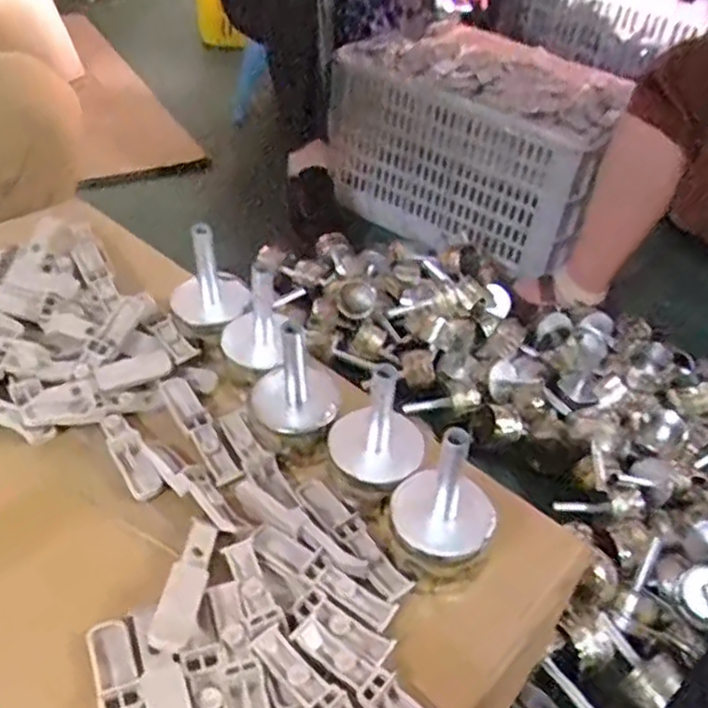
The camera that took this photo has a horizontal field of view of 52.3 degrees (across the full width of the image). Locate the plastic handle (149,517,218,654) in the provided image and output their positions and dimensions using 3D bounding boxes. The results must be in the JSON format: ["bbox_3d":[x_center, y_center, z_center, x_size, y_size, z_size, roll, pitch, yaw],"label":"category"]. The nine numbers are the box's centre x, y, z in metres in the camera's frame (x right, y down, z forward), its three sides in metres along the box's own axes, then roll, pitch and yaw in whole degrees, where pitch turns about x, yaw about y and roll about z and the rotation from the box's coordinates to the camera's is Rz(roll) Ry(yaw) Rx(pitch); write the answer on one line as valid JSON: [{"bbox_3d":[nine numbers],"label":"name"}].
[{"bbox_3d":[-0.094,0.127,0.410,0.020,0.013,0.095,7,27,-1],"label":"plastic handle"}]

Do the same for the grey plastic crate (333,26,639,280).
[{"bbox_3d":[0.221,-0.400,1.366,0.489,0.296,0.308,25,43,18],"label":"grey plastic crate"}]

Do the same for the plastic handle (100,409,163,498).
[{"bbox_3d":[-0.152,0.067,0.489,0.021,0.014,0.074,-18,47,-27],"label":"plastic handle"}]

